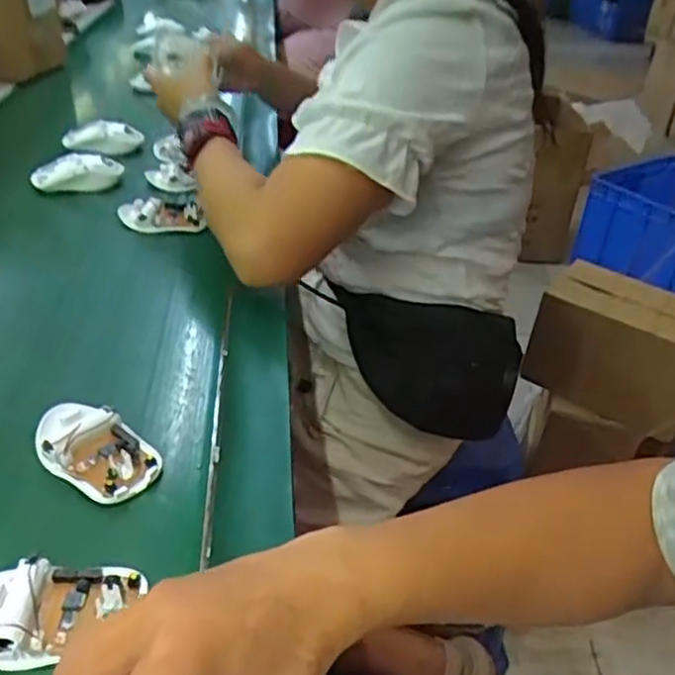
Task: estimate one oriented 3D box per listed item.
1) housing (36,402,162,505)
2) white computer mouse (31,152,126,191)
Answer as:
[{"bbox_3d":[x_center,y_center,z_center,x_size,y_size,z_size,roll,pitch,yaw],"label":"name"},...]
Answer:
[{"bbox_3d":[-0.164,0.075,0.459,0.095,0.030,0.051,24,39,25],"label":"housing"},{"bbox_3d":[-0.311,-0.200,0.814,0.102,0.030,0.043,-9,33,-18],"label":"white computer mouse"}]

